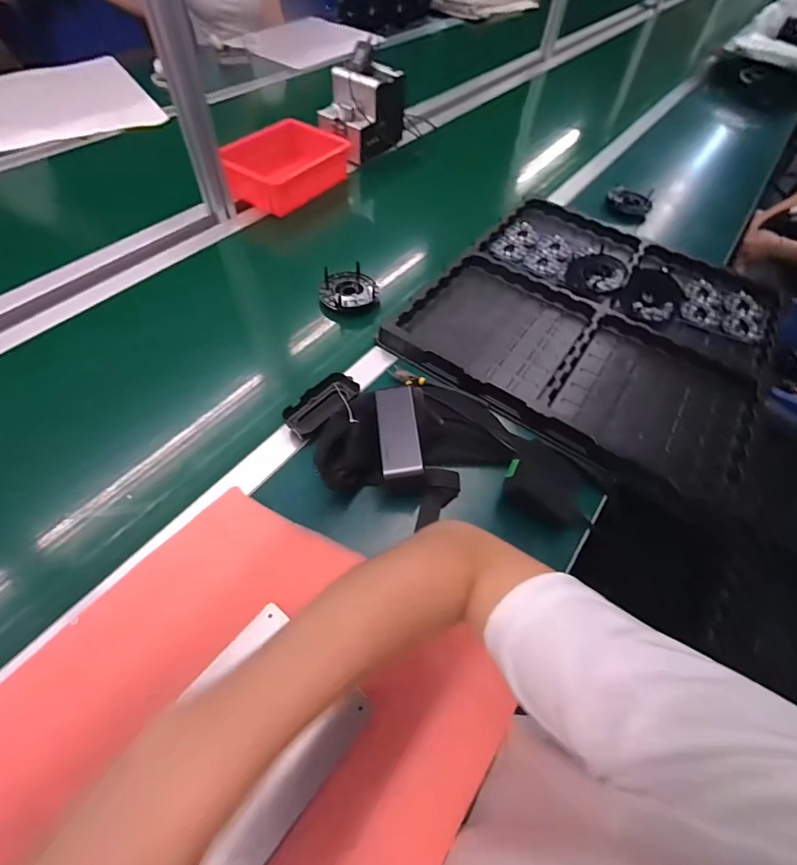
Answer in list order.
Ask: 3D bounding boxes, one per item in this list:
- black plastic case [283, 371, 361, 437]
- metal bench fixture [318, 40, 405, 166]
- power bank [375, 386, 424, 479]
[{"bbox_3d":[-0.107,-0.037,0.582,0.109,0.029,0.050,-39,66,-25],"label":"black plastic case"},{"bbox_3d":[-0.088,-0.747,0.974,0.133,0.162,0.187,35,60,18],"label":"metal bench fixture"},{"bbox_3d":[0.000,-0.003,0.508,0.046,0.012,0.121,-3,56,-7],"label":"power bank"}]

